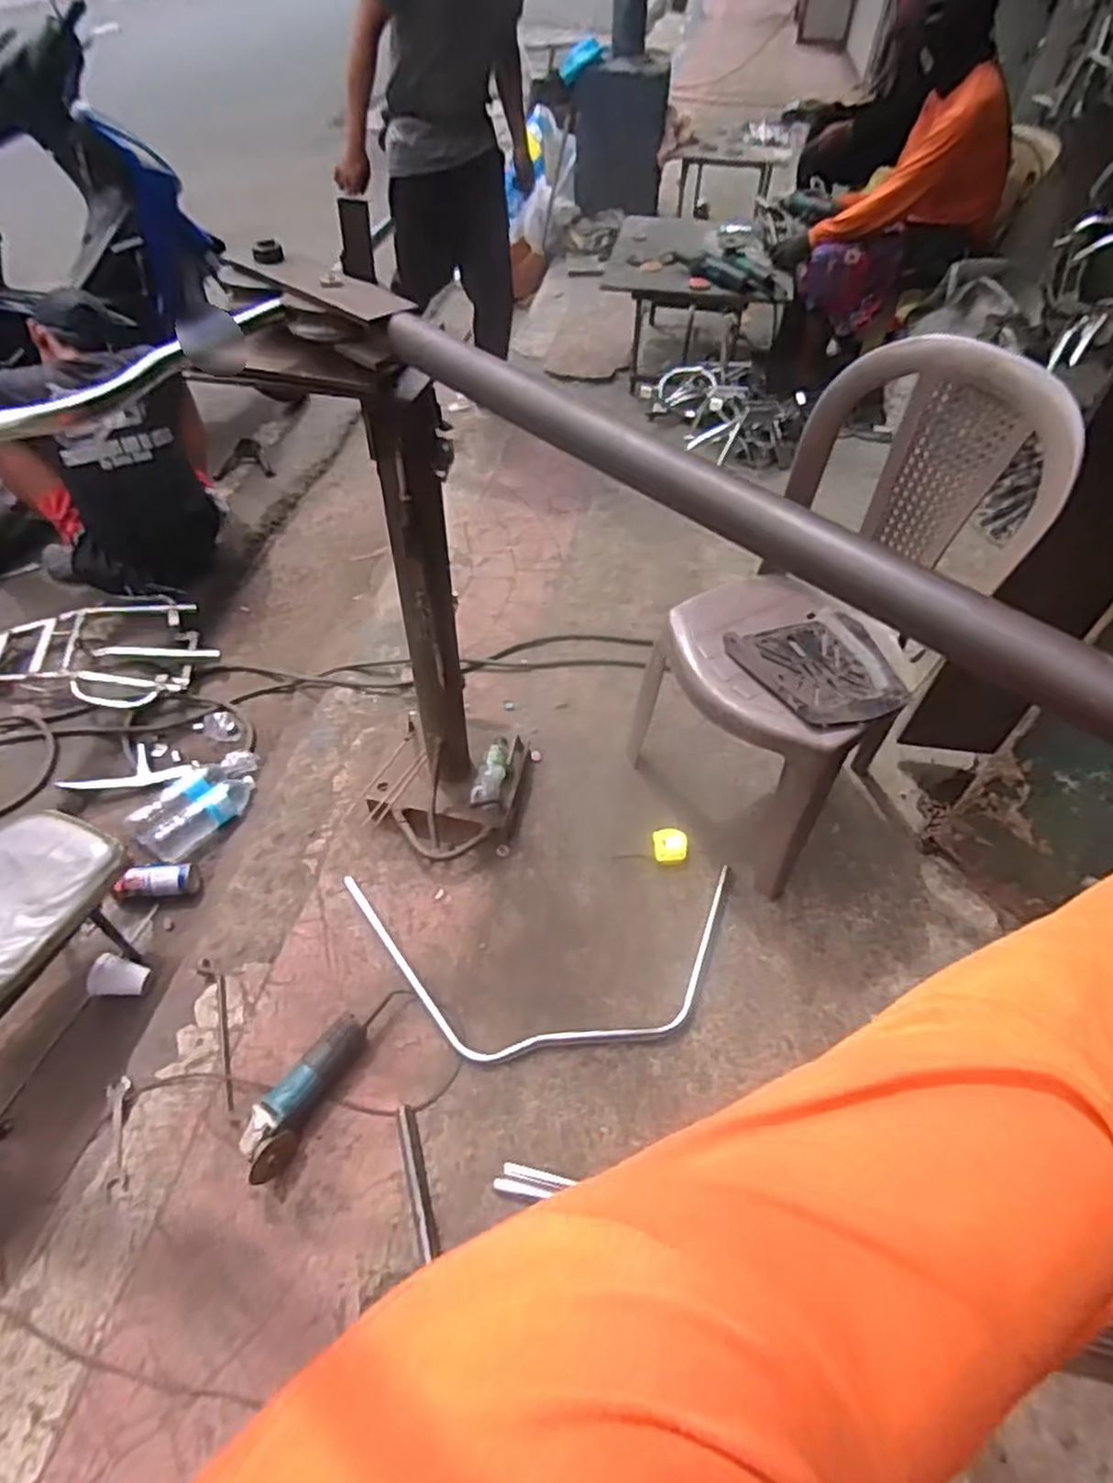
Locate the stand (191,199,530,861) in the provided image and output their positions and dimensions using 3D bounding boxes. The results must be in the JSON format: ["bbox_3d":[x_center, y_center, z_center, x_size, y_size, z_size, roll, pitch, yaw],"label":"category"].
[{"bbox_3d":[-0.221,-0.190,1.208,0.331,1.007,0.379,-5,51,-6],"label":"stand"}]

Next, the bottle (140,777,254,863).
[{"bbox_3d":[-0.817,0.166,1.695,0.092,0.081,0.259,34,57,24],"label":"bottle"}]

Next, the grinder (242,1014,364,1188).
[{"bbox_3d":[-0.414,0.570,1.193,0.084,0.068,0.268,21,53,15],"label":"grinder"}]

